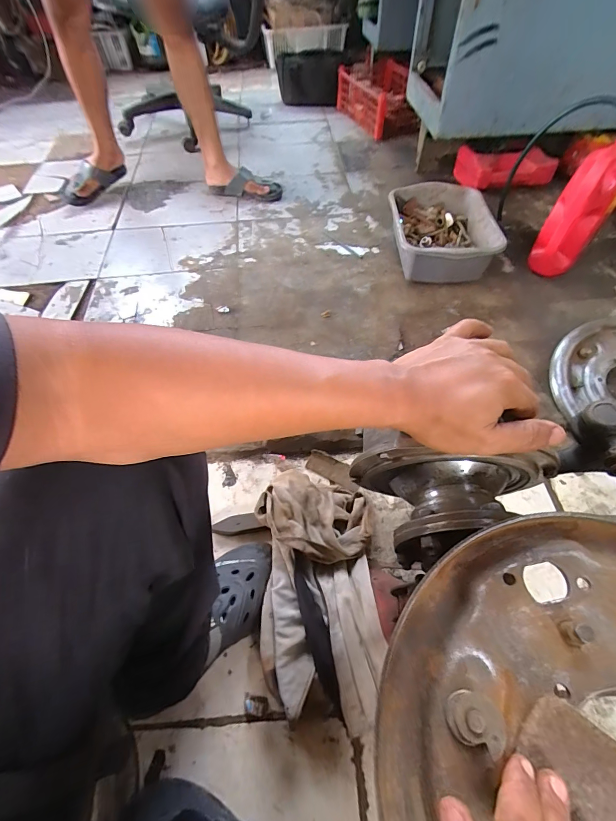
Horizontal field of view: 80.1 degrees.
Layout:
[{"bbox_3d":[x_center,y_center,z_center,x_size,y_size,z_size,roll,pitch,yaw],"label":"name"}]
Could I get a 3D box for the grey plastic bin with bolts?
[{"bbox_3d":[0.354,-0.487,1.016,0.251,0.133,0.302,-2,56,0],"label":"grey plastic bin with bolts"}]

